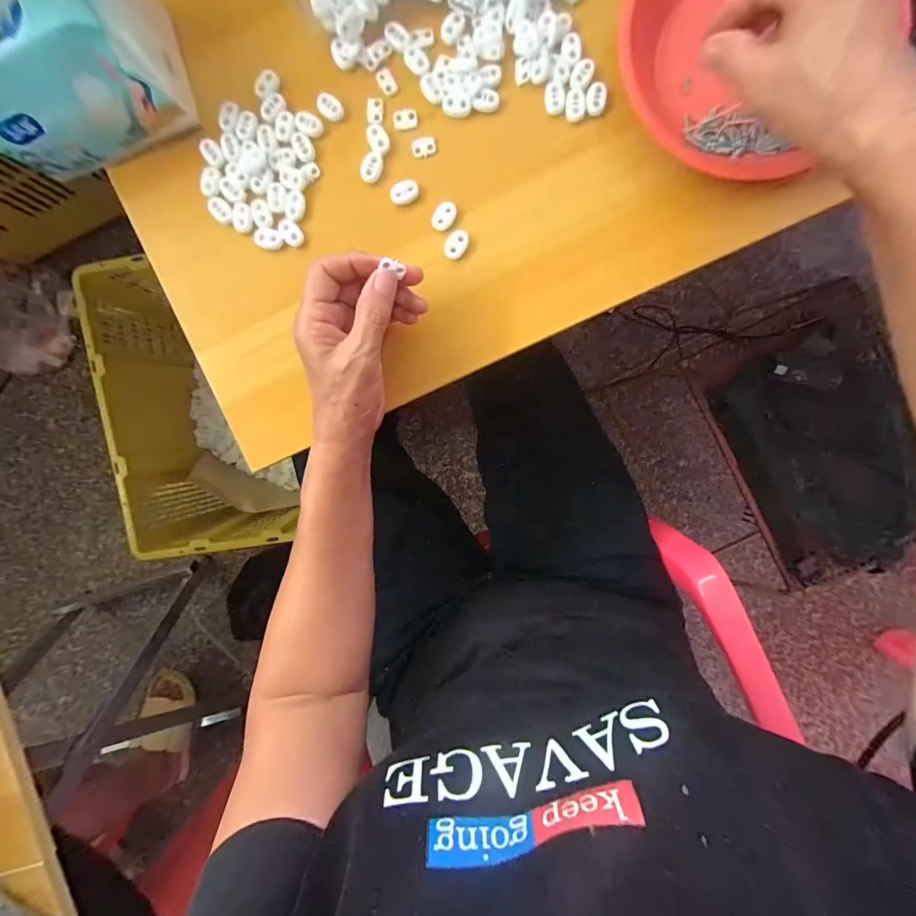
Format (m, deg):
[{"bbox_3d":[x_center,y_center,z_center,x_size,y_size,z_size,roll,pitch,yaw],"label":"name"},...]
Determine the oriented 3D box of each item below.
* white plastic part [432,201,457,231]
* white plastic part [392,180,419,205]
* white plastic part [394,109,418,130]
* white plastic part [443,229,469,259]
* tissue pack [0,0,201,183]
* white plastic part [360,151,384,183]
[{"bbox_3d":[-0.011,-0.194,0.322,0.023,0.004,0.017,-40,92,4],"label":"white plastic part"},{"bbox_3d":[-0.043,-0.213,0.322,0.023,0.004,0.016,-21,93,3],"label":"white plastic part"},{"bbox_3d":[-0.042,-0.271,0.320,0.018,0.004,0.014,-4,94,2],"label":"white plastic part"},{"bbox_3d":[-0.001,-0.173,0.324,0.018,0.004,0.023,27,94,0],"label":"white plastic part"},{"bbox_3d":[-0.286,-0.278,0.268,0.148,0.106,0.092,-21,95,3],"label":"tissue pack"},{"bbox_3d":[-0.069,-0.234,0.323,0.016,0.004,0.024,21,94,0],"label":"white plastic part"}]

